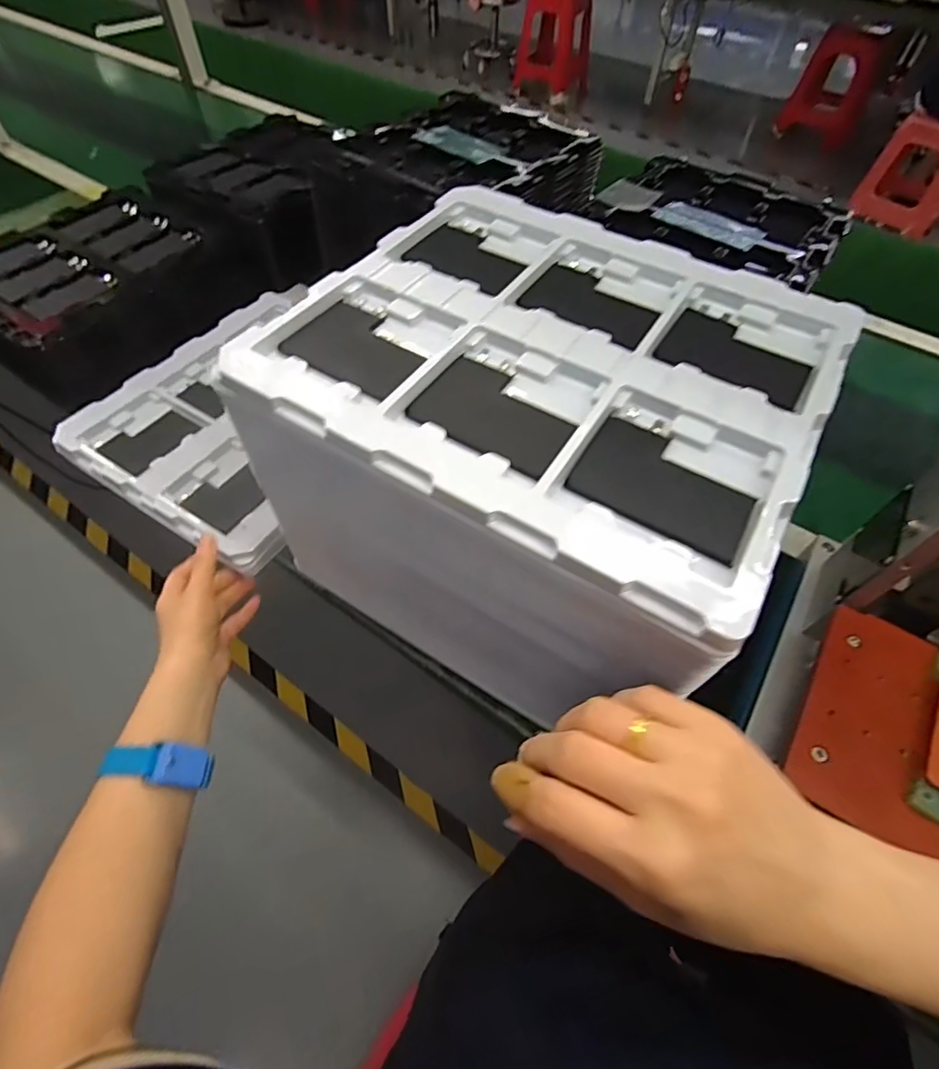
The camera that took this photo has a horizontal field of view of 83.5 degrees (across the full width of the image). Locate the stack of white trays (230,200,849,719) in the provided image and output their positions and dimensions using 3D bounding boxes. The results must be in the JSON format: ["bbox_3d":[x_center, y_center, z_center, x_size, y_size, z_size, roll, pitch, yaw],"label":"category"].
[{"bbox_3d":[0.045,-0.052,0.404,0.324,0.214,0.316,29,59,16],"label":"stack of white trays"}]

